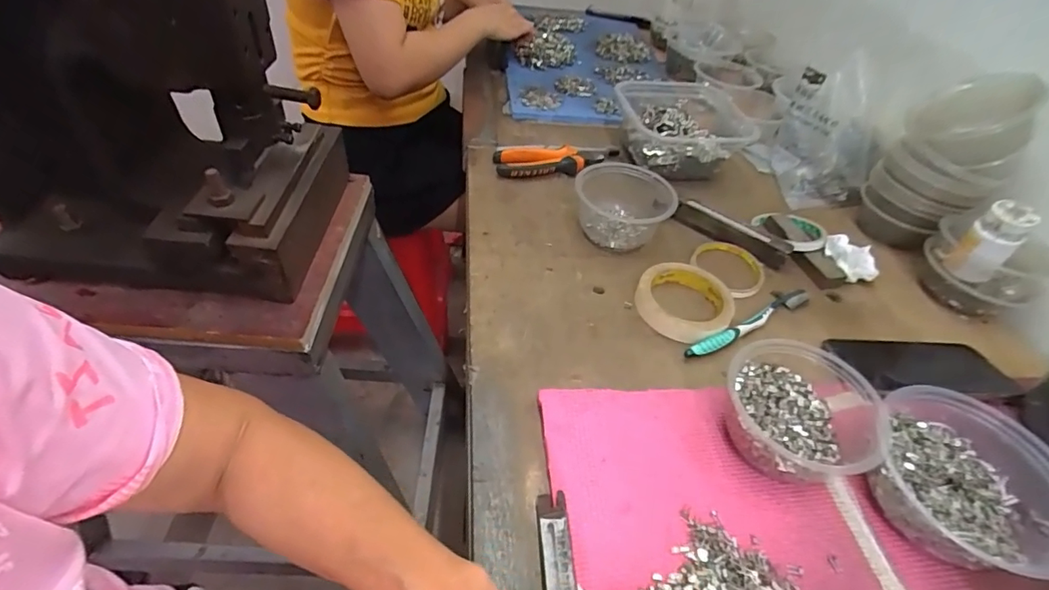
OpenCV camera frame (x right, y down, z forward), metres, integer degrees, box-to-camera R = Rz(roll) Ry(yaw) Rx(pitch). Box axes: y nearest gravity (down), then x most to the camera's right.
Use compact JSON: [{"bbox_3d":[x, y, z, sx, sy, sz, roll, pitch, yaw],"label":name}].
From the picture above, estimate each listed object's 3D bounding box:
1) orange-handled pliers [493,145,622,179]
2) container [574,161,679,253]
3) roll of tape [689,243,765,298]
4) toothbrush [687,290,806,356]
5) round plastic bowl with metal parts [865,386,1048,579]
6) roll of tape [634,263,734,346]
[{"bbox_3d":[0.052,-0.190,0.698,0.184,0.026,0.057,-6,47,-15],"label":"orange-handled pliers"},{"bbox_3d":[0.114,-0.112,0.608,0.102,0.053,0.108,4,45,-4],"label":"container"},{"bbox_3d":[0.237,-0.031,0.591,0.082,0.016,0.080,4,45,-4],"label":"roll of tape"},{"bbox_3d":[0.235,0.026,0.522,0.182,0.015,0.020,-20,52,-26],"label":"toothbrush"},{"bbox_3d":[0.326,0.136,0.376,0.124,0.066,0.137,-7,47,-15],"label":"round plastic bowl with metal parts"},{"bbox_3d":[0.168,0.005,0.531,0.096,0.021,0.095,4,45,-4],"label":"roll of tape"}]

